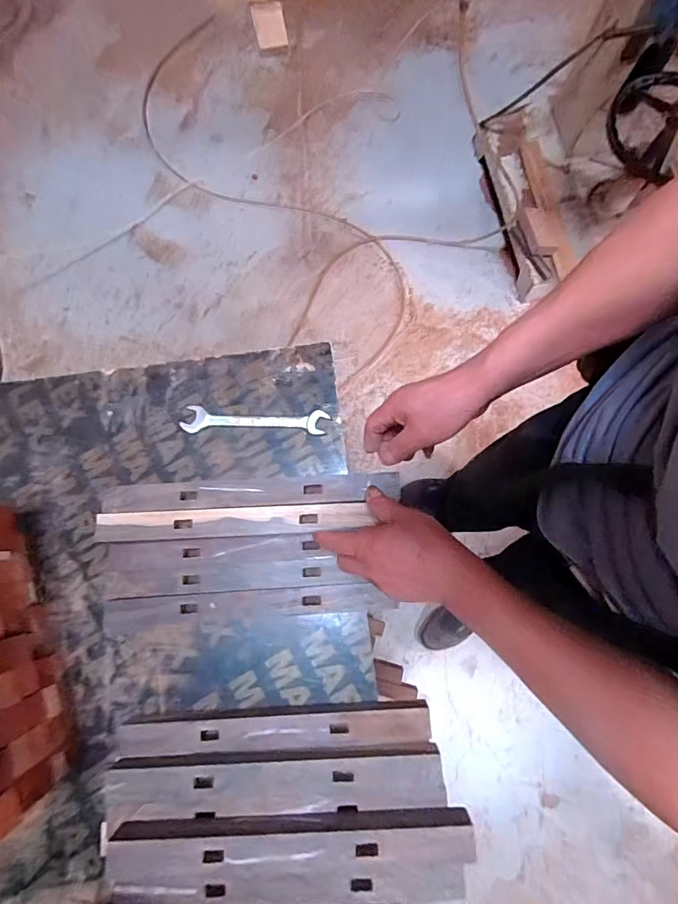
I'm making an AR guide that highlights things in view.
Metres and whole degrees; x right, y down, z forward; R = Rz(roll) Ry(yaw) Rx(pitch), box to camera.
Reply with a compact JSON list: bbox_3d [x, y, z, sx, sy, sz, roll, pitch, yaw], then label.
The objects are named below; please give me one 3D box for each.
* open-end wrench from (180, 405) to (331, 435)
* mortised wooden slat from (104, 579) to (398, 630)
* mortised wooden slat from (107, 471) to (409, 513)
[{"bbox_3d":[-0.106,-0.040,0.571,0.181,0.008,0.032,2,78,0],"label":"open-end wrench"},{"bbox_3d":[-0.103,0.174,0.515,0.315,0.039,0.033,-4,78,-1],"label":"mortised wooden slat"},{"bbox_3d":[-0.096,0.043,0.495,0.321,0.007,0.032,-3,78,0],"label":"mortised wooden slat"}]

